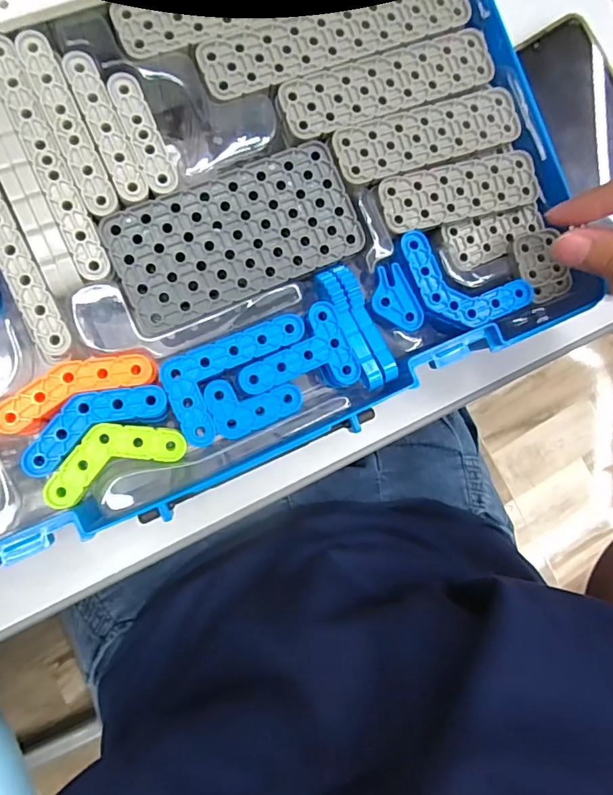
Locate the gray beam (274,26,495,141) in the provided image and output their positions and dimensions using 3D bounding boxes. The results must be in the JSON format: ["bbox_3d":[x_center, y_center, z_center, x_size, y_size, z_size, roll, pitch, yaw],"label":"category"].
[{"bbox_3d":[0.036,-0.137,0.216,0.101,0.004,0.025,-22,95,-8],"label":"gray beam"}]

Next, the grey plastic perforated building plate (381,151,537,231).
[{"bbox_3d":[0.070,-0.093,0.224,0.075,0.004,0.024,-15,94,-9],"label":"grey plastic perforated building plate"}]

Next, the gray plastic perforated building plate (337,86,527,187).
[{"bbox_3d":[0.055,-0.117,0.219,0.087,0.004,0.025,-19,94,-9],"label":"gray plastic perforated building plate"}]

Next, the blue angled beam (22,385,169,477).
[{"bbox_3d":[-0.083,0.009,0.193,0.056,0.004,0.022,-26,95,-8],"label":"blue angled beam"}]

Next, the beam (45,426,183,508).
[{"bbox_3d":[-0.076,0.022,0.195,0.054,0.004,0.024,-23,95,-8],"label":"beam"}]

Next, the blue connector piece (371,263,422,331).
[{"bbox_3d":[0.039,-0.042,0.216,0.019,0.004,0.030,-30,96,-8],"label":"blue connector piece"}]

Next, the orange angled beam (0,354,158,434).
[{"bbox_3d":[-0.090,-0.004,0.194,0.061,0.004,0.019,-22,95,-8],"label":"orange angled beam"}]

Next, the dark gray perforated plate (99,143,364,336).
[{"bbox_3d":[-0.028,-0.067,0.204,0.099,0.004,0.049,-24,95,-8],"label":"dark gray perforated plate"}]

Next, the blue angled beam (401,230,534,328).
[{"bbox_3d":[0.069,-0.048,0.222,0.064,0.004,0.031,22,87,-9],"label":"blue angled beam"}]

